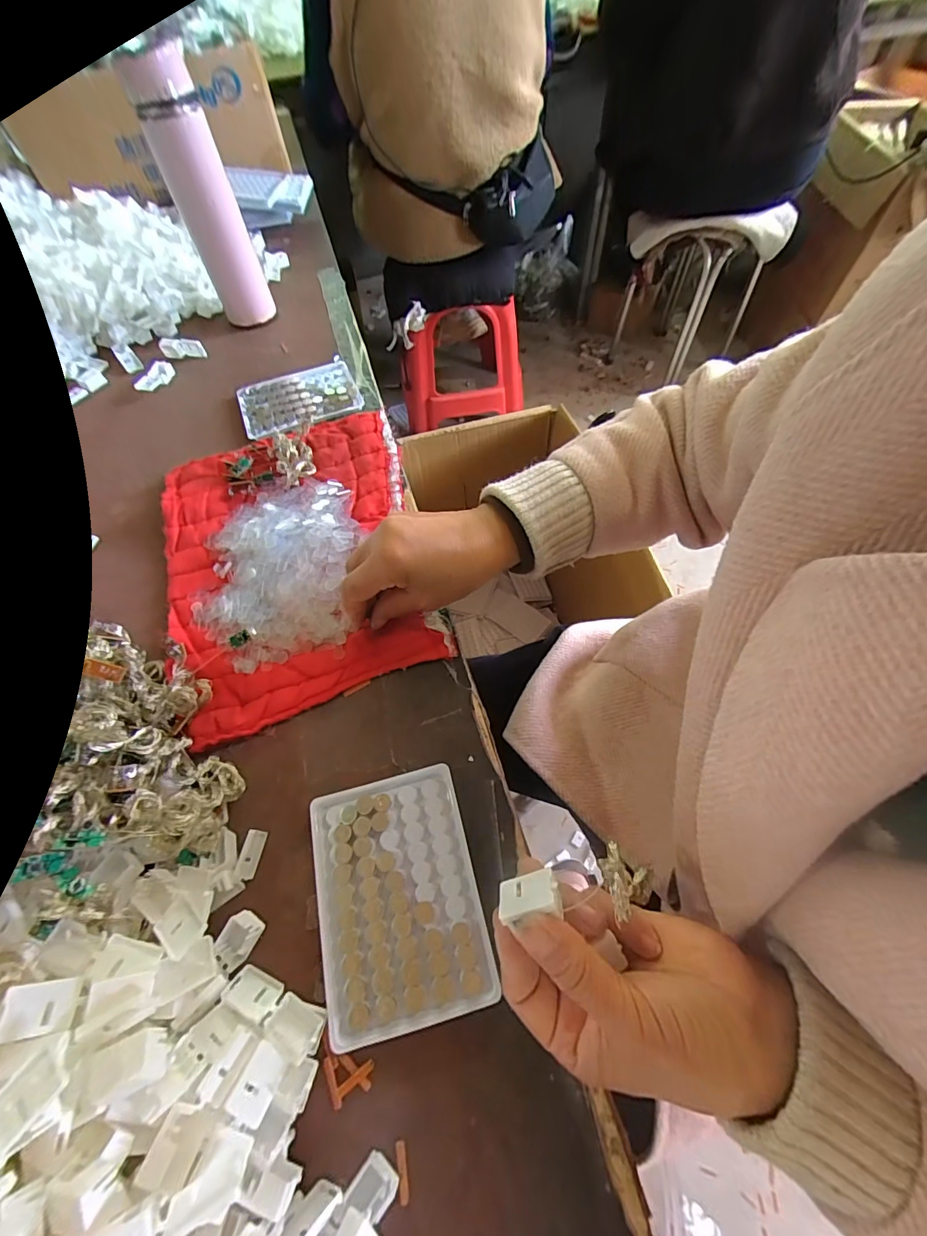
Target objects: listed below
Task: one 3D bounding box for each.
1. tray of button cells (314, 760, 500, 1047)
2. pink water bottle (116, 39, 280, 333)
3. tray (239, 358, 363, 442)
[{"bbox_3d":[-0.041,0.165,0.275,0.095,0.010,0.128,-14,61,-5],"label":"tray of button cells"},{"bbox_3d":[-0.290,-0.467,0.526,0.065,0.220,0.056,-25,62,-11],"label":"pink water bottle"},{"bbox_3d":[-0.188,-0.251,0.518,0.129,0.009,0.101,-21,62,-9],"label":"tray"}]

